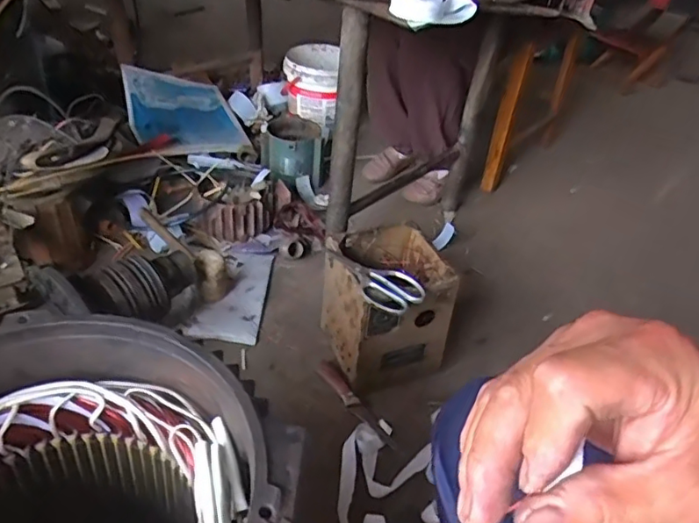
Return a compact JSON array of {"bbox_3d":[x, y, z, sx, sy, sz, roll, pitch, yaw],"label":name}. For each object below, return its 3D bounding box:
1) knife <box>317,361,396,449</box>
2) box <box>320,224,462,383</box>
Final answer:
[{"bbox_3d":[0.009,0.261,1.051,0.031,0.013,0.213,-22,46,-30],"label":"knife"},{"bbox_3d":[0.061,0.083,1.097,0.202,0.238,0.233,-18,45,-27],"label":"box"}]

